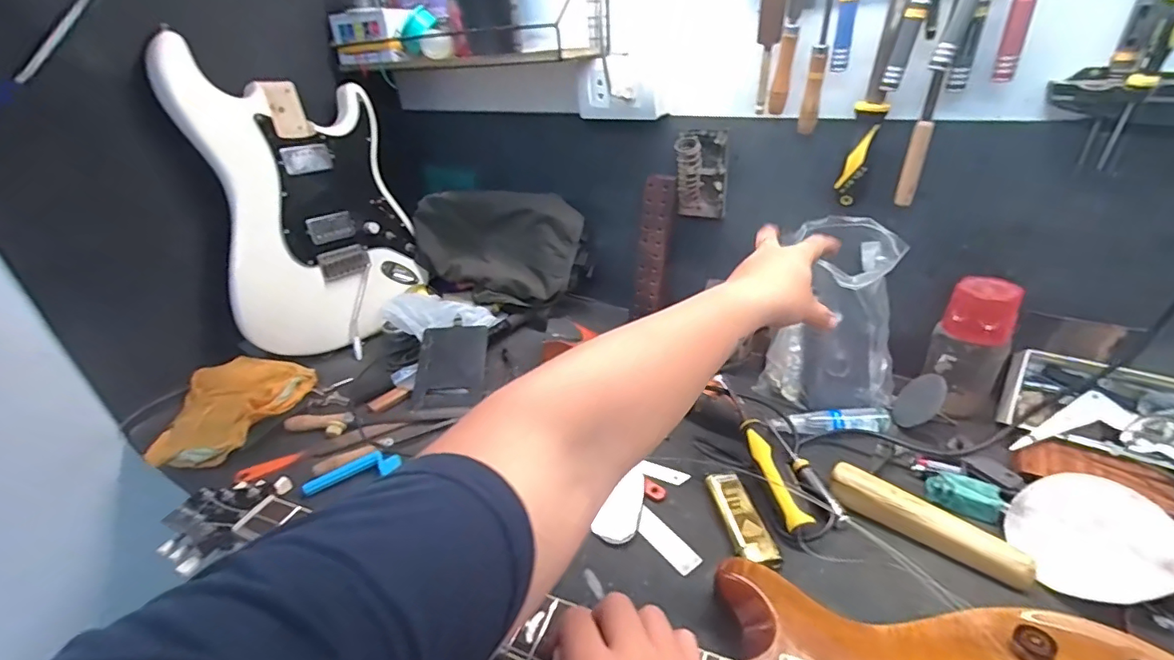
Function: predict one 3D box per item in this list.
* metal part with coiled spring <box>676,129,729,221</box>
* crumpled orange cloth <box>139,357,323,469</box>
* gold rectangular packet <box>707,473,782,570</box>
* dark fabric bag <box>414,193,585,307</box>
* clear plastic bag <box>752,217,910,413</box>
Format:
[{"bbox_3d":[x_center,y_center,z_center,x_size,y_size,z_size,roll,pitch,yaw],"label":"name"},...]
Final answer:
[{"bbox_3d":[0.155,-0.205,0.690,0.066,0.112,0.052,2,33,12],"label":"metal part with coiled spring"},{"bbox_3d":[-0.485,0.102,0.702,0.171,0.053,0.206,10,35,23],"label":"crumpled orange cloth"},{"bbox_3d":[0.154,0.191,0.516,0.036,0.010,0.112,-10,32,-7],"label":"gold rectangular packet"},{"bbox_3d":[-0.154,-0.144,0.879,0.281,0.141,0.153,24,42,38],"label":"dark fabric bag"},{"bbox_3d":[0.303,-0.014,0.628,0.130,0.235,0.139,-17,31,-42],"label":"clear plastic bag"}]

